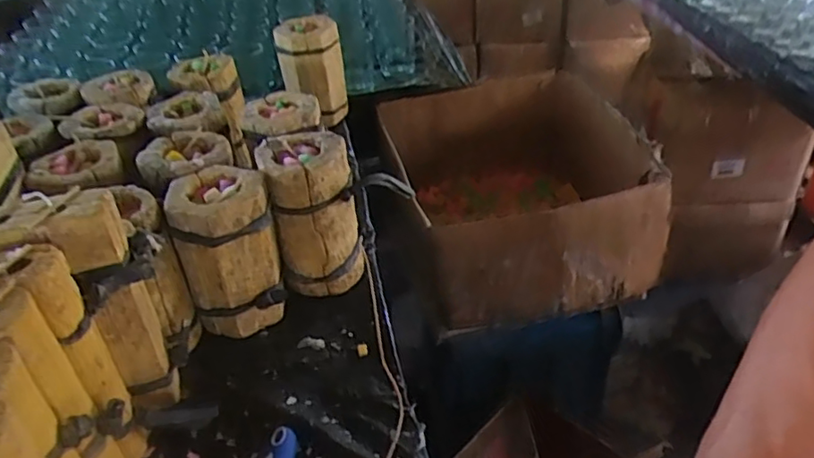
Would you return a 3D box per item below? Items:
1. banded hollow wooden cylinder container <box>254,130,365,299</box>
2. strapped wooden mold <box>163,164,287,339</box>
[{"bbox_3d":[-0.102,-0.016,0.658,0.086,0.161,0.091,-16,39,-17],"label":"banded hollow wooden cylinder container"},{"bbox_3d":[-0.176,0.024,0.614,0.090,0.154,0.091,-9,37,-8],"label":"strapped wooden mold"}]

